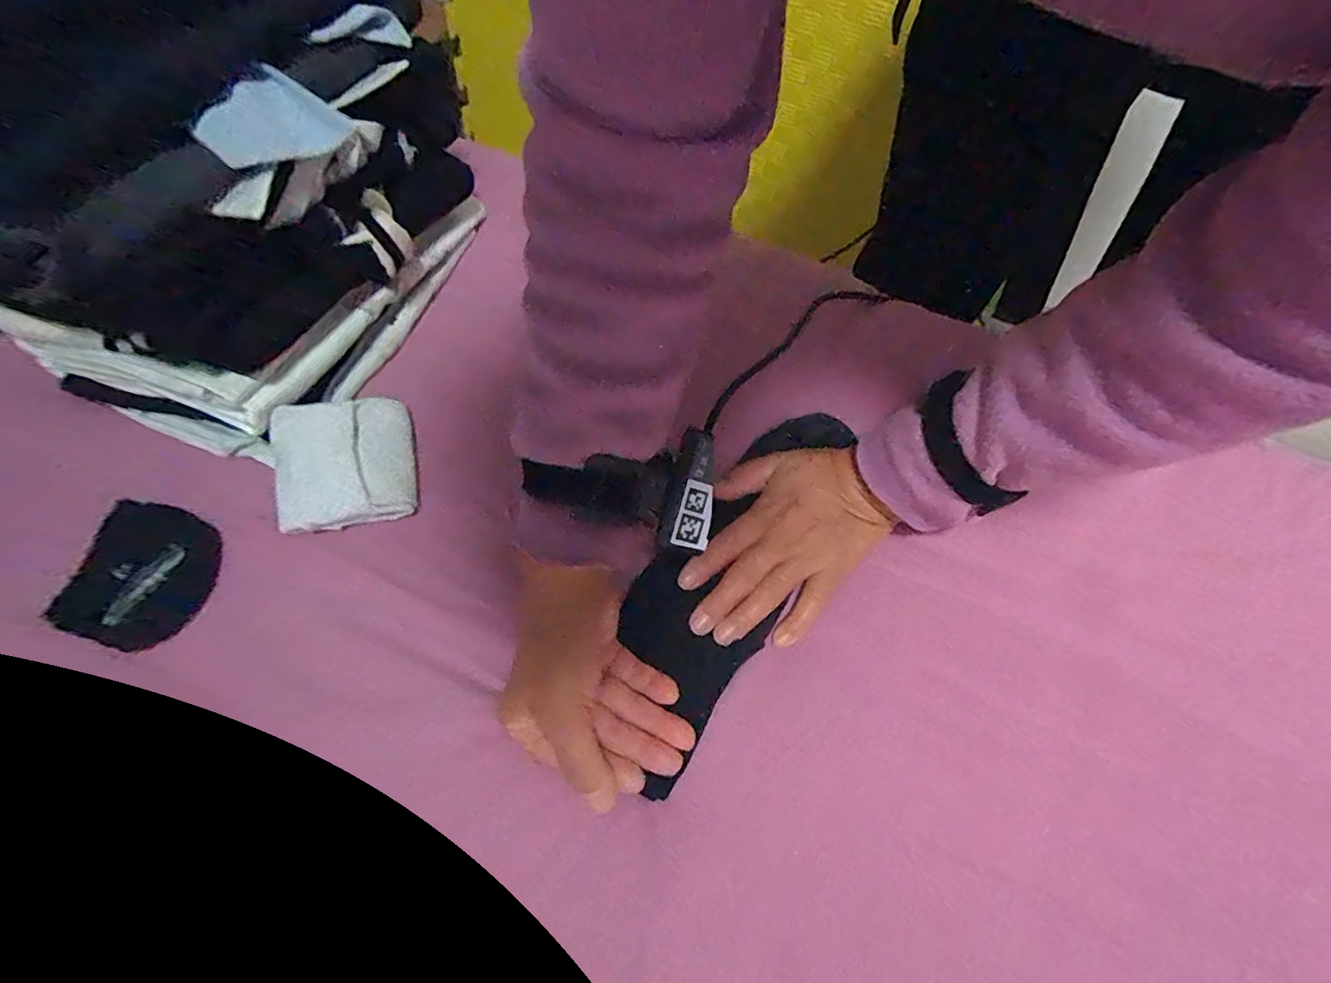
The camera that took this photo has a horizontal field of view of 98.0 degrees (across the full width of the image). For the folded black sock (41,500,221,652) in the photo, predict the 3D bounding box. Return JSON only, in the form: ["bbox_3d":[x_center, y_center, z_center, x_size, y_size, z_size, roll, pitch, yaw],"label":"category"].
[{"bbox_3d":[-0.310,0.050,0.346,0.065,0.031,0.081,15,63,6],"label":"folded black sock"}]

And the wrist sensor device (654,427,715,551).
[{"bbox_3d":[0.014,-0.001,0.322,0.025,0.009,0.064,7,93,2],"label":"wrist sensor device"}]

